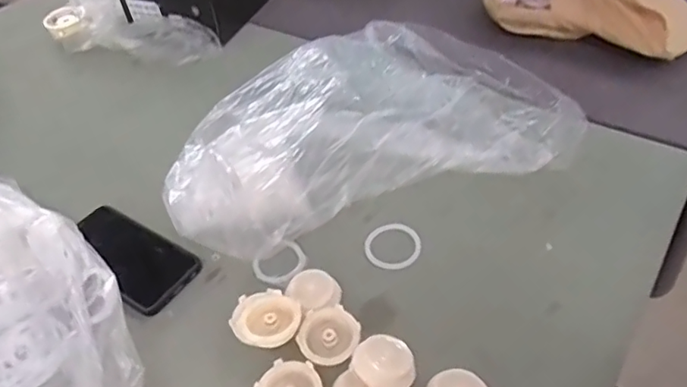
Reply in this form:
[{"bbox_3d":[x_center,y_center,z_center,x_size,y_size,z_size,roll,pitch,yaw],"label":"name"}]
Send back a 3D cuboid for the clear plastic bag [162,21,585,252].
[{"bbox_3d":[0.012,-0.114,0.665,0.469,0.100,0.311,-17,46,-13],"label":"clear plastic bag"}]

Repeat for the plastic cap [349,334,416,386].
[{"bbox_3d":[0.033,0.144,0.463,0.046,0.023,0.049,-2,45,2],"label":"plastic cap"}]

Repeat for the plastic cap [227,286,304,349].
[{"bbox_3d":[-0.070,0.110,0.501,0.065,0.014,0.056,17,49,21],"label":"plastic cap"}]

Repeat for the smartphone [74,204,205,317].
[{"bbox_3d":[-0.231,0.064,0.587,0.158,0.016,0.077,22,50,25],"label":"smartphone"}]

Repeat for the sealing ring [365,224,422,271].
[{"bbox_3d":[0.051,0.054,0.579,0.058,0.007,0.053,-1,54,2],"label":"sealing ring"}]

